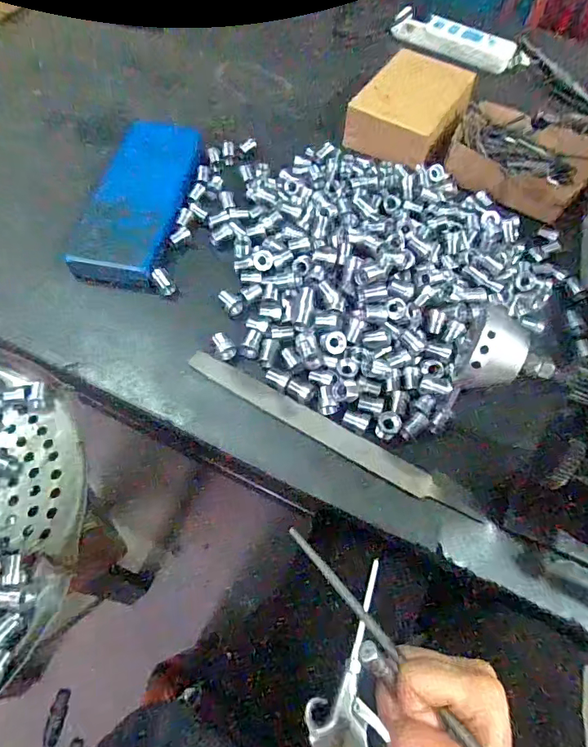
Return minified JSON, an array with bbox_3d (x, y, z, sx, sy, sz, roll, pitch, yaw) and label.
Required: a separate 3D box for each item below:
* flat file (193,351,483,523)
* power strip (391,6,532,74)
[{"bbox_3d":[0.030,0.053,0.425,0.293,0.008,0.022,29,62,11],"label":"flat file"},{"bbox_3d":[0.278,-0.554,0.774,0.230,0.037,0.048,28,62,11],"label":"power strip"}]

